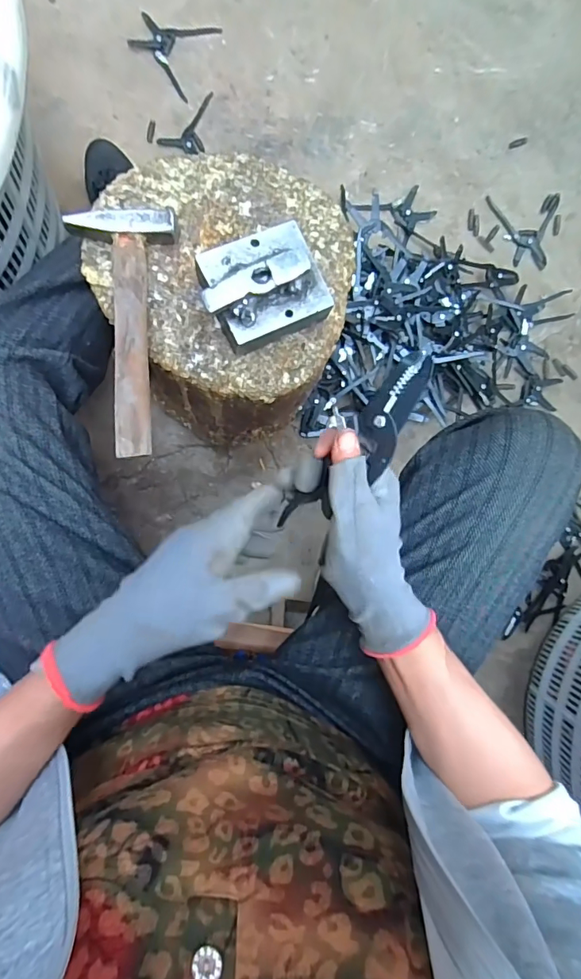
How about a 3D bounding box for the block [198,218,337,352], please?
[{"bbox_3d":[-0.024,-0.171,0.389,0.098,0.055,0.081,-25,90,-6],"label":"block"}]

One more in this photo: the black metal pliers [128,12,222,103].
[{"bbox_3d":[-0.196,-0.724,0.746,0.118,0.007,0.130,26,85,-4],"label":"black metal pliers"}]

